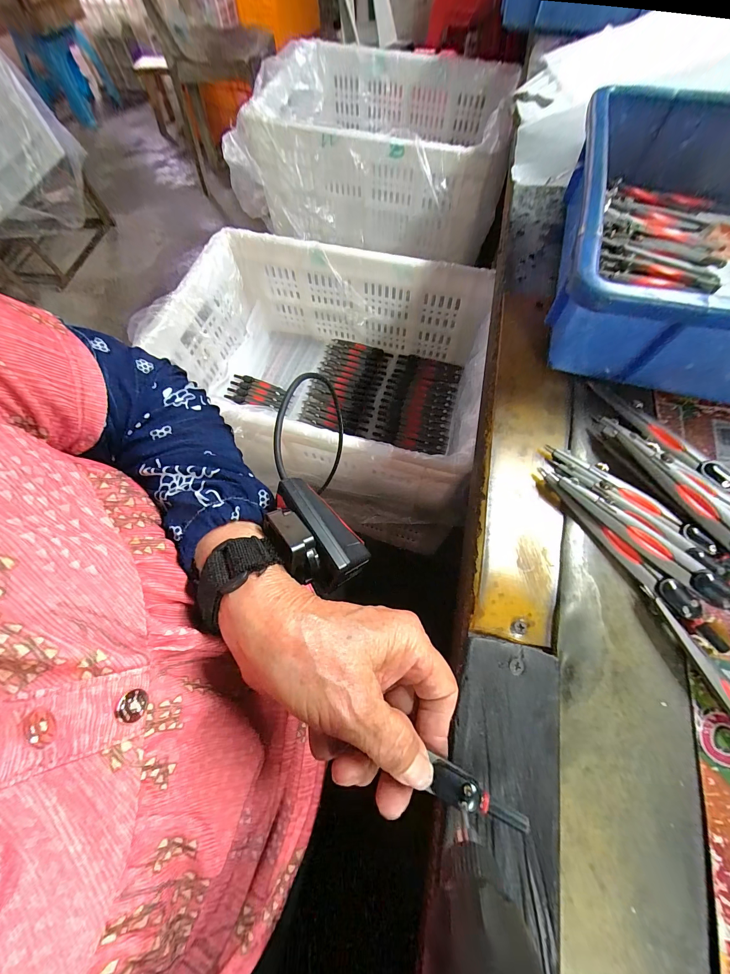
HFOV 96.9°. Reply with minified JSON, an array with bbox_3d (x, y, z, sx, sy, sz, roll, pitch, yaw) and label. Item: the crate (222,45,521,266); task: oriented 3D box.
[{"bbox_3d":[0.005,-0.723,0.695,0.513,0.178,0.363,11,67,6],"label":"crate"}]

